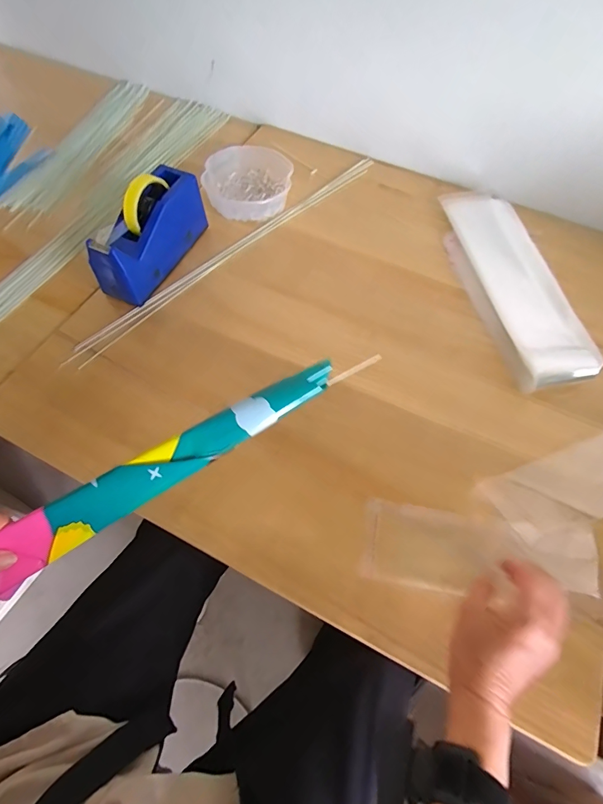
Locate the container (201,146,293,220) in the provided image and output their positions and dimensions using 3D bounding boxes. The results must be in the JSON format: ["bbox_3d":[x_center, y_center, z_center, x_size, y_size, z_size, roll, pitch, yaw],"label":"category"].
[{"bbox_3d":[-0.095,-0.389,0.711,0.156,0.046,0.151,-9,62,-6],"label":"container"}]

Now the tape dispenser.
[{"bbox_3d":[-0.225,-0.254,0.593,0.072,0.122,0.202,27,65,13],"label":"tape dispenser"}]

